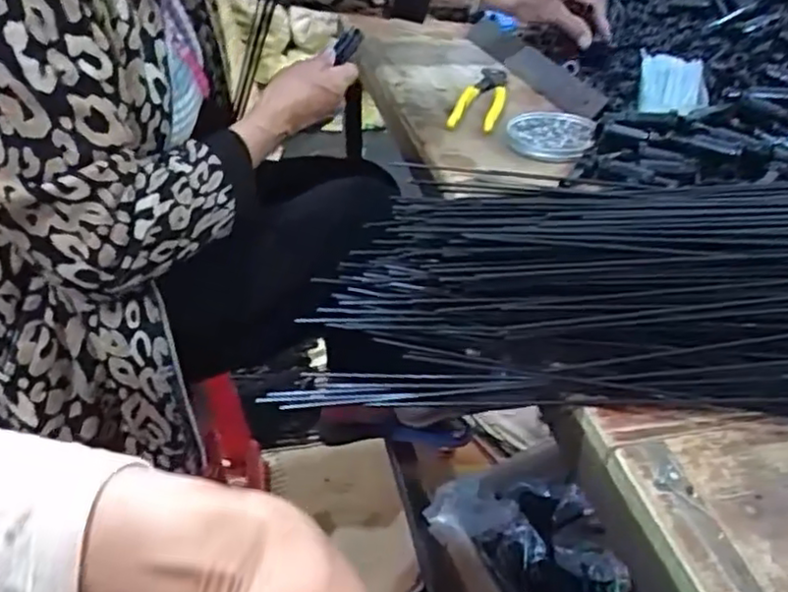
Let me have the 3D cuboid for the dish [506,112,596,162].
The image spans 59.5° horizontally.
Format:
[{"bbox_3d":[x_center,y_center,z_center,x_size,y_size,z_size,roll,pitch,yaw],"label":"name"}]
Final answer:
[{"bbox_3d":[0.154,-0.158,0.684,0.080,0.018,0.095,11,40,15],"label":"dish"}]

